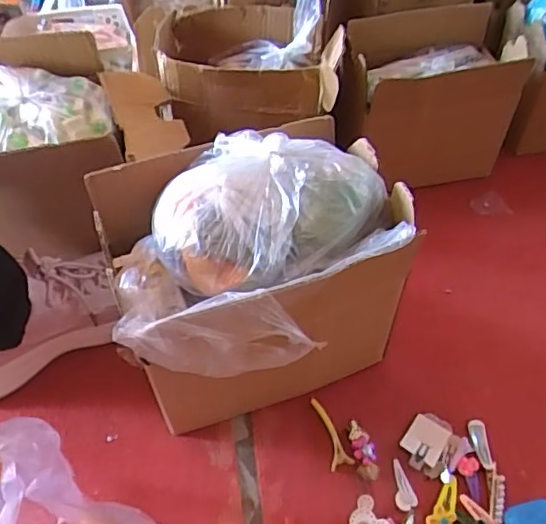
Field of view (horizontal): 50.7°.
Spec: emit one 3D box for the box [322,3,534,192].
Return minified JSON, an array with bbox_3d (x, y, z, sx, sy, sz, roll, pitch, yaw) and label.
[{"bbox_3d":[0.196,-0.215,0.773,0.230,0.160,0.147,-6,50,-4],"label":"box"}]

